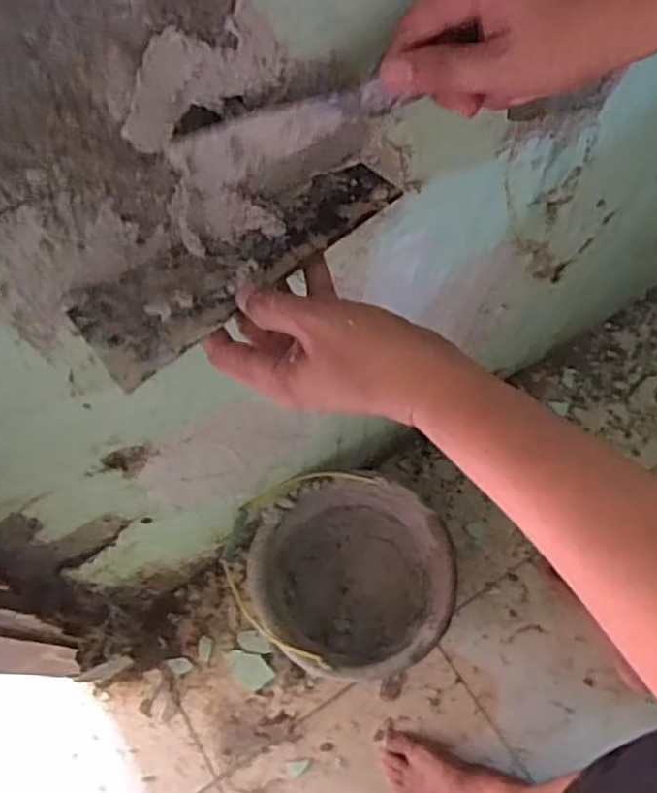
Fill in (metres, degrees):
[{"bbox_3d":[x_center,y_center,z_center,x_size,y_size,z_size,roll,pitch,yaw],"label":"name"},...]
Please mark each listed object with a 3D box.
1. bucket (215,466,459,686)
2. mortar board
[{"bbox_3d":[0.019,0.271,1.046,0.284,0.221,0.290,0,68,1],"label":"bucket"},{"bbox_3d":[-0.055,-0.089,0.423,0.208,0.008,0.079,-36,58,-17],"label":"mortar board"}]

